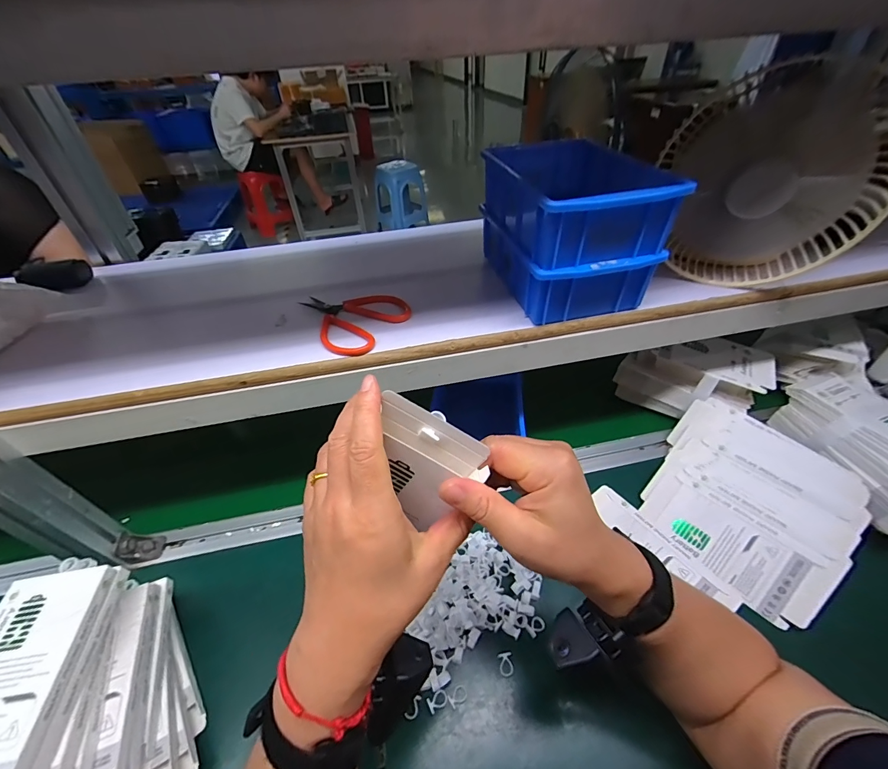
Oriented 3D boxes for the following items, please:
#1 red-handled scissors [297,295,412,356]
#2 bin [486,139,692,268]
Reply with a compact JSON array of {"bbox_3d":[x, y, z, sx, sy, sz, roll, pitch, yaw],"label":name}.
[{"bbox_3d":[-0.093,-0.075,0.411,0.097,0.015,0.117,-27,48,-23],"label":"red-handled scissors"},{"bbox_3d":[0.128,-0.190,0.389,0.129,0.060,0.197,-11,44,-8],"label":"bin"}]

